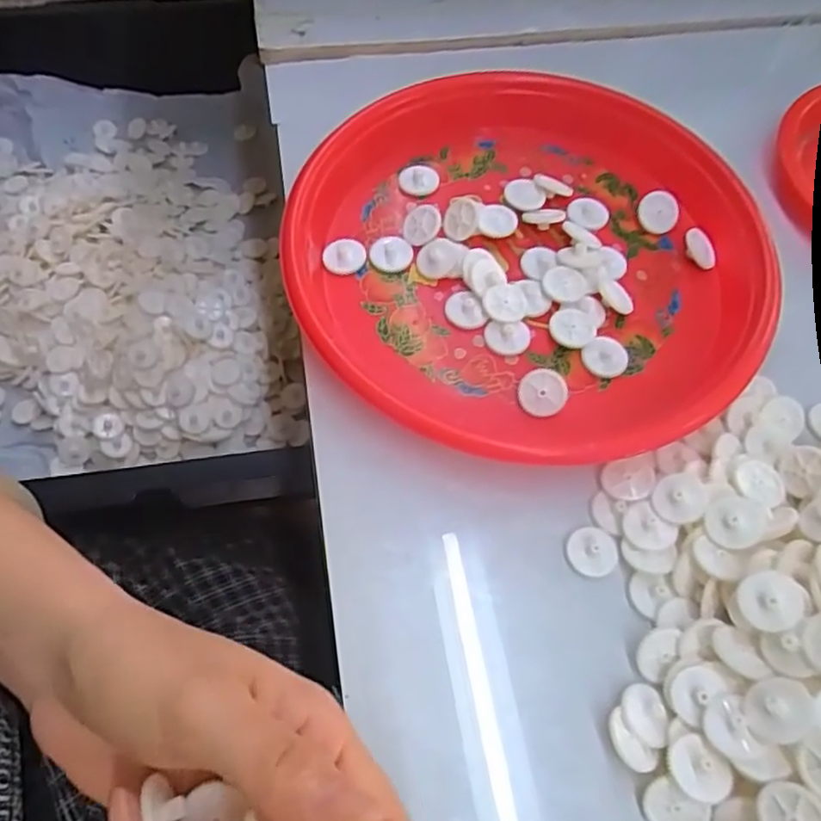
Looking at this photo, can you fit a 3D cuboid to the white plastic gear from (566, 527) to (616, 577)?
[{"bbox_3d":[0.076,0.059,0.274,0.021,0.004,0.020,1,63,-2],"label":"white plastic gear"}]

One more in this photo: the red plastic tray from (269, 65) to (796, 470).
[{"bbox_3d":[0.062,-0.076,0.328,0.233,0.029,0.224,9,63,2],"label":"red plastic tray"}]

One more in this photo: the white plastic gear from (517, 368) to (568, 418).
[{"bbox_3d":[0.061,-0.008,0.301,0.022,0.004,0.022,4,95,8],"label":"white plastic gear"}]

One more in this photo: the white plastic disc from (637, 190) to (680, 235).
[{"bbox_3d":[0.135,-0.108,0.357,0.021,0.004,0.022,1,94,9],"label":"white plastic disc"}]

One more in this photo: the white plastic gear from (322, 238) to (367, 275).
[{"bbox_3d":[-0.034,-0.081,0.341,0.022,0.004,0.022,1,63,-2],"label":"white plastic gear"}]

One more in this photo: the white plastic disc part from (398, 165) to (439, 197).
[{"bbox_3d":[0.004,-0.129,0.364,0.022,0.004,0.019,3,63,-1],"label":"white plastic disc part"}]

